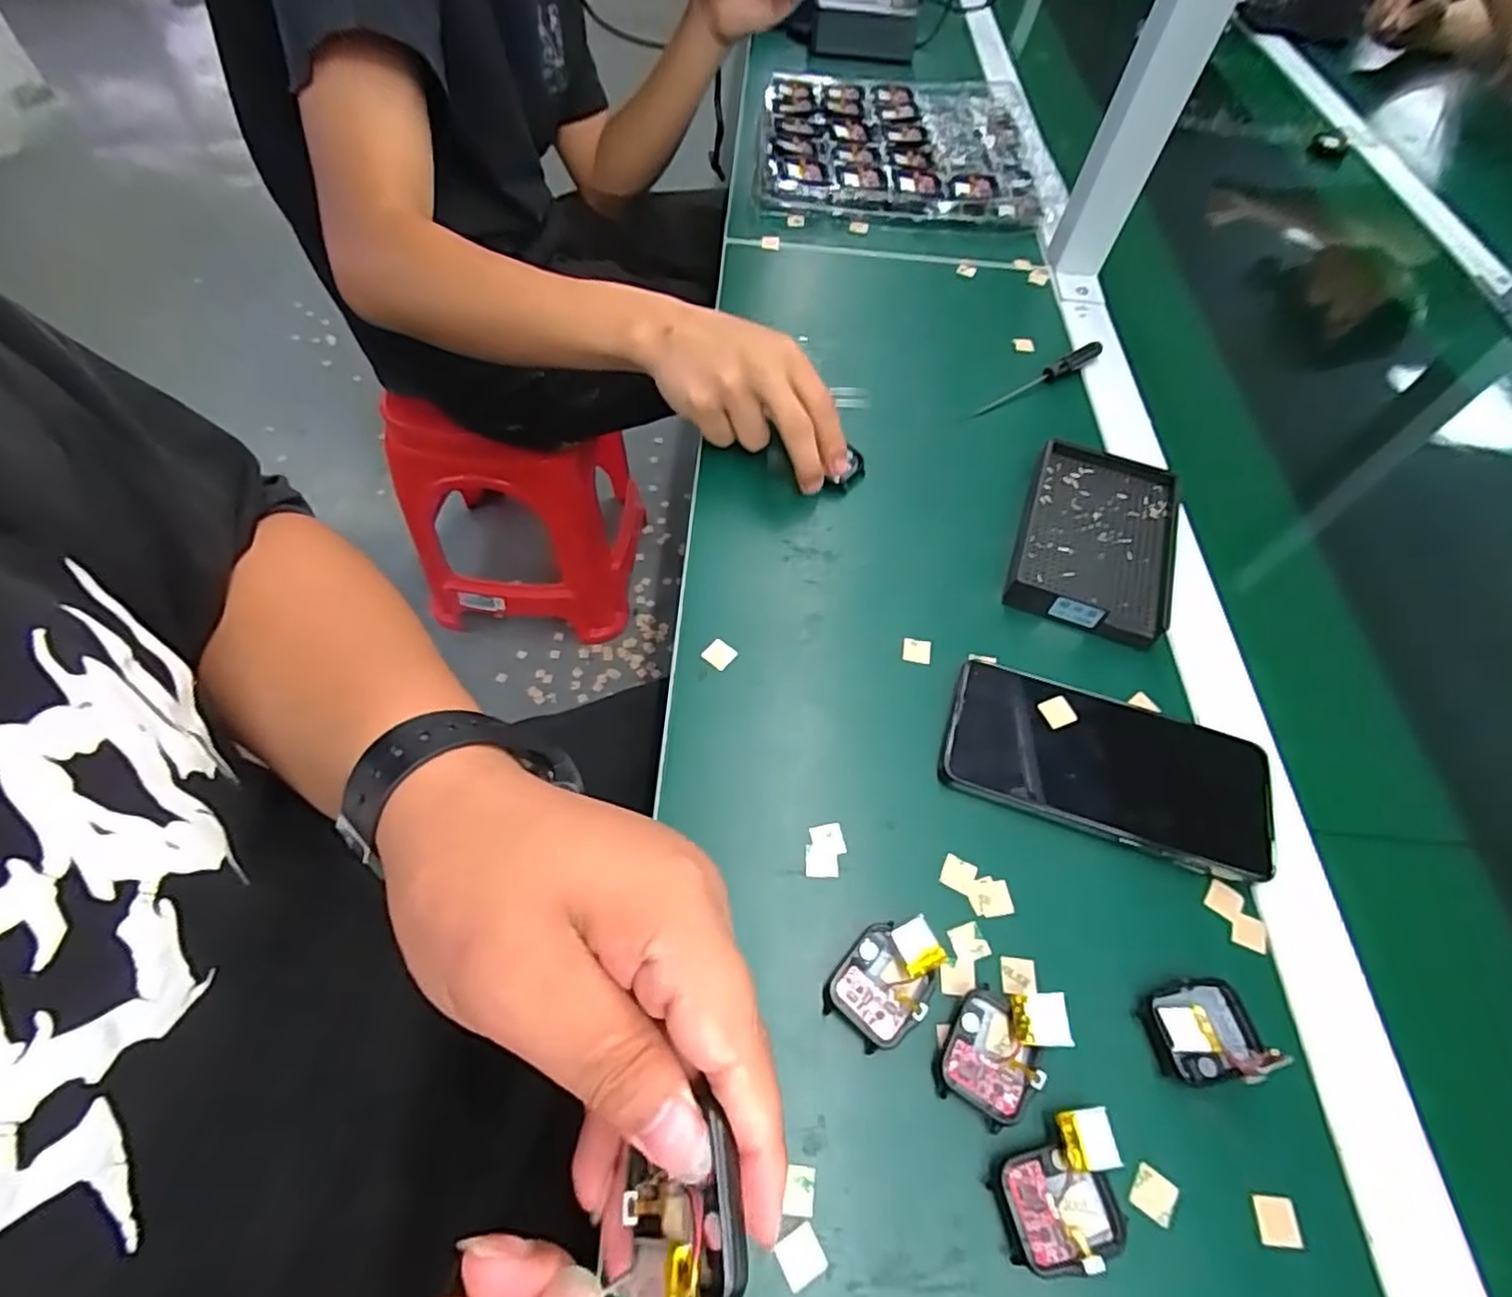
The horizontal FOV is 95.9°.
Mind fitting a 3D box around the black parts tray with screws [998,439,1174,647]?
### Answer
[{"bbox_3d":[0.221,-0.070,0.446,0.091,0.028,0.140,21,59,9],"label":"black parts tray with screws"}]

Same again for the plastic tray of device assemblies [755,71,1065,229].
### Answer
[{"bbox_3d":[0.151,-0.526,0.715,0.291,0.033,0.278,4,59,-2],"label":"plastic tray of device assemblies"}]

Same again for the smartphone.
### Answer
[{"bbox_3d":[0.183,0.061,0.361,0.159,0.017,0.077,19,59,8],"label":"smartphone"}]

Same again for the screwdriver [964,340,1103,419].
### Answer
[{"bbox_3d":[0.223,-0.211,0.539,0.140,0.014,0.011,-30,65,-20],"label":"screwdriver"}]

